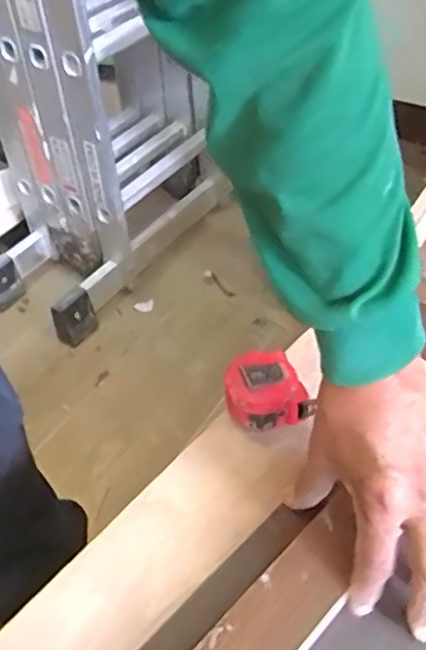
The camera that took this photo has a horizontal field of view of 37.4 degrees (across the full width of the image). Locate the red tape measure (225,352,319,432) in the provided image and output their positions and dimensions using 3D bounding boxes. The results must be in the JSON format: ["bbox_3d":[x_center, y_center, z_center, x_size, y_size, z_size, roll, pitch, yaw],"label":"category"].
[{"bbox_3d":[0.043,0.057,0.529,0.064,0.044,0.062,-15,46,-10],"label":"red tape measure"}]

